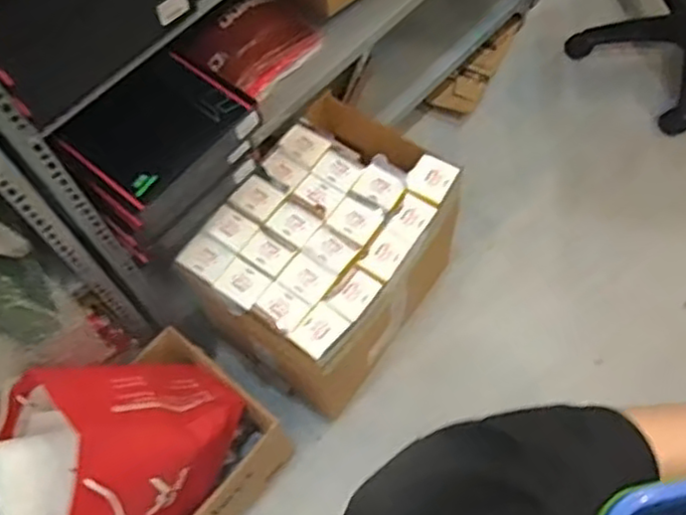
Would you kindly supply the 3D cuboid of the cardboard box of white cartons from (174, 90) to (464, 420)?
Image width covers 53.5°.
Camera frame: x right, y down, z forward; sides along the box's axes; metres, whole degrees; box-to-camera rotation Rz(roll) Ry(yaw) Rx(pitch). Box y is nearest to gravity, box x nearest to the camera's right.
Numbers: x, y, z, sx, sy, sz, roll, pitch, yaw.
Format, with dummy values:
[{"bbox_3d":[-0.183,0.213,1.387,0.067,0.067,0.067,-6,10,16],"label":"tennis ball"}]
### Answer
[{"bbox_3d":[0.005,0.018,1.276,0.368,0.369,0.431,31,71,16],"label":"cardboard box of white cartons"}]

